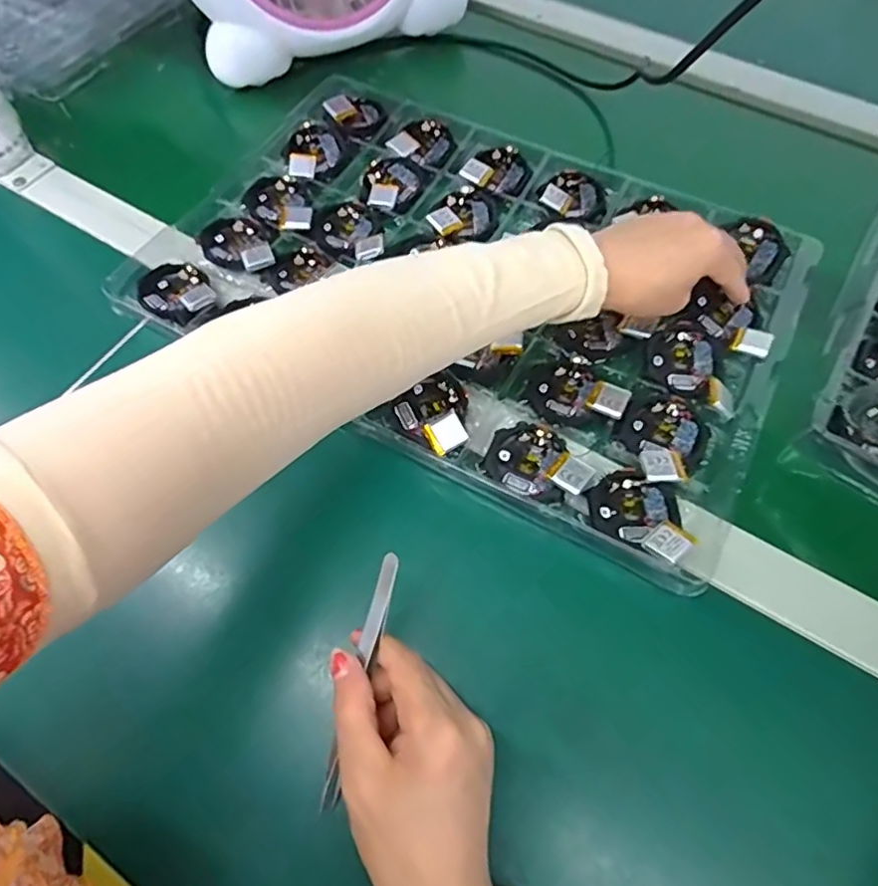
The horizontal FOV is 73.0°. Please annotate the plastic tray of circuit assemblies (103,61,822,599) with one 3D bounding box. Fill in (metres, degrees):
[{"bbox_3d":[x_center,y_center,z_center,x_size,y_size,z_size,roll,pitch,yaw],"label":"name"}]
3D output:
[{"bbox_3d":[0.024,-0.128,0.435,0.441,0.027,0.301,27,66,13],"label":"plastic tray of circuit assemblies"}]

